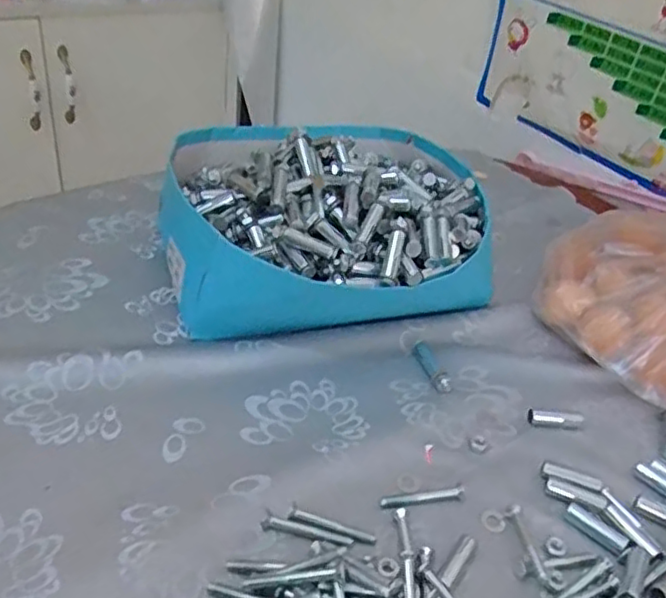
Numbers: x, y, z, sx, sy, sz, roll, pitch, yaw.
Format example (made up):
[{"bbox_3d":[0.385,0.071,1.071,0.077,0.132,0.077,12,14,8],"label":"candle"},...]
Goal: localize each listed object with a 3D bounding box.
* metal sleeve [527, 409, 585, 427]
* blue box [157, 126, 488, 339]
[{"bbox_3d":[0.168,0.091,0.493,0.041,0.007,0.013,7,37,-2],"label":"metal sleeve"},{"bbox_3d":[-0.006,-0.079,0.595,0.282,0.112,0.278,-2,38,-13],"label":"blue box"}]

